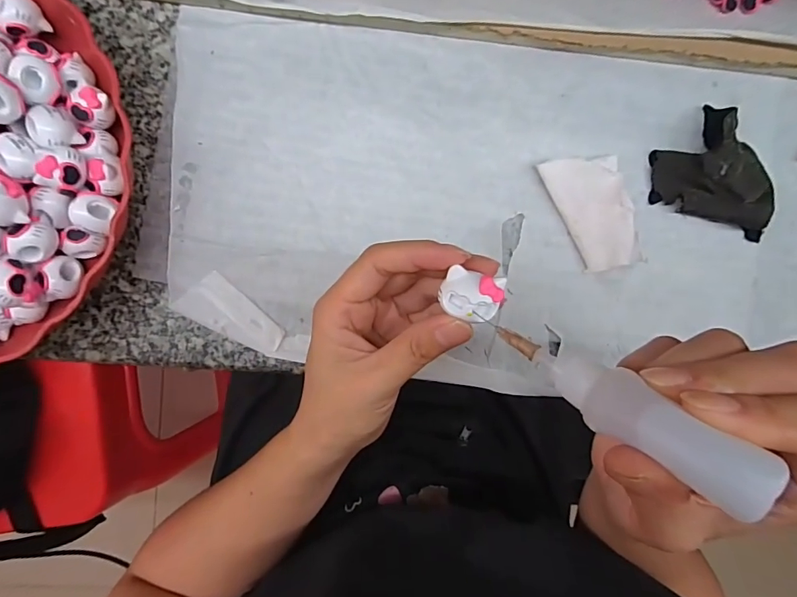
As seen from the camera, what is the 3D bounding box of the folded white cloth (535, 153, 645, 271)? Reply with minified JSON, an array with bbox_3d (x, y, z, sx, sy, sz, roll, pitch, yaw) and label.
[{"bbox_3d":[0.129,-0.056,0.292,0.050,0.011,0.077,-18,92,-3],"label":"folded white cloth"}]

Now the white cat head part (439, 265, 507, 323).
[{"bbox_3d":[0.031,-0.001,0.181,0.024,0.007,0.019,19,89,-3],"label":"white cat head part"}]

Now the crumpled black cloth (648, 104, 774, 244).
[{"bbox_3d":[0.205,-0.074,0.291,0.061,0.024,0.087,-24,92,-3],"label":"crumpled black cloth"}]

